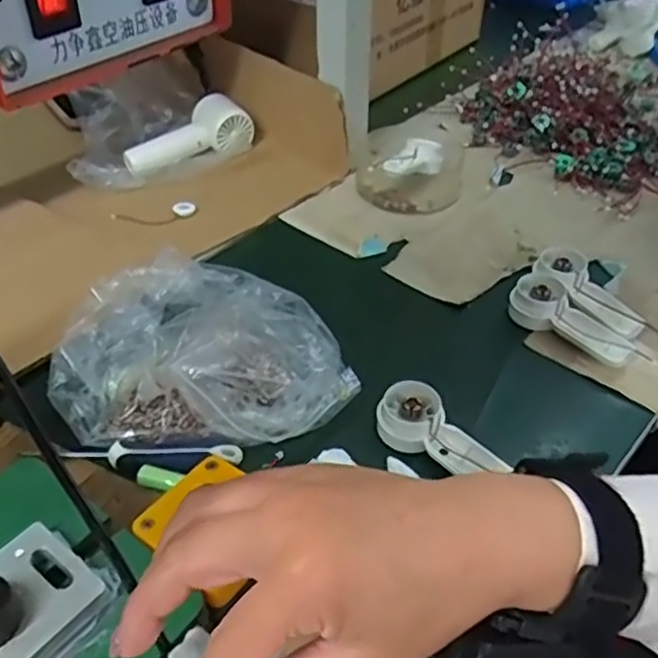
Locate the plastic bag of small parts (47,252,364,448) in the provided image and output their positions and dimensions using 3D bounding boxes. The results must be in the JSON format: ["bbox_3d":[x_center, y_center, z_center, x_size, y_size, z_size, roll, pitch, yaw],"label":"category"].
[{"bbox_3d":[-0.091,0.017,0.524,0.220,0.057,0.162,6,43,3],"label":"plastic bag of small parts"}]

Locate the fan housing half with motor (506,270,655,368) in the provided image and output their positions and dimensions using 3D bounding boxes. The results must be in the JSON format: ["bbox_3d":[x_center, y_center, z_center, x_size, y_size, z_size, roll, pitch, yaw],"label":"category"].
[{"bbox_3d":[0.200,-0.003,0.567,0.041,0.025,0.118,-26,47,-27],"label":"fan housing half with motor"}]

